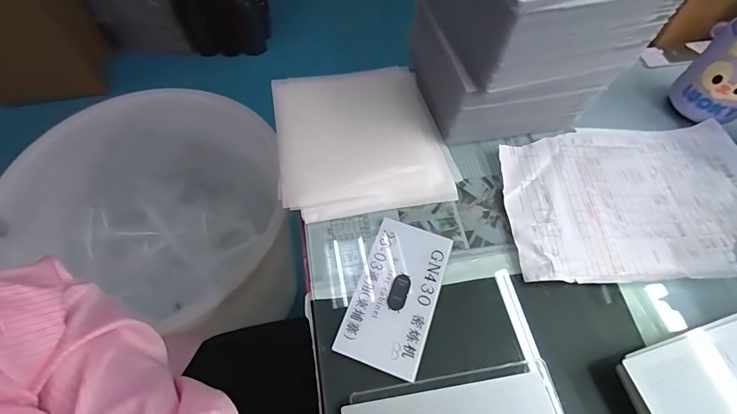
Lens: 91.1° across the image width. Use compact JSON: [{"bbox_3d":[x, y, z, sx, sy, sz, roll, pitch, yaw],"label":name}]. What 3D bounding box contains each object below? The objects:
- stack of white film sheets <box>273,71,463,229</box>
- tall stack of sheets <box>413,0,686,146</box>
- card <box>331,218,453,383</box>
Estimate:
[{"bbox_3d":[-0.011,-0.090,0.452,0.200,0.021,0.213,-9,60,-8],"label":"stack of white film sheets"},{"bbox_3d":[0.174,-0.205,0.418,0.210,0.204,0.183,-14,60,-11],"label":"tall stack of sheets"},{"bbox_3d":[0.029,0.085,0.366,0.081,0.005,0.149,19,60,9],"label":"card"}]

